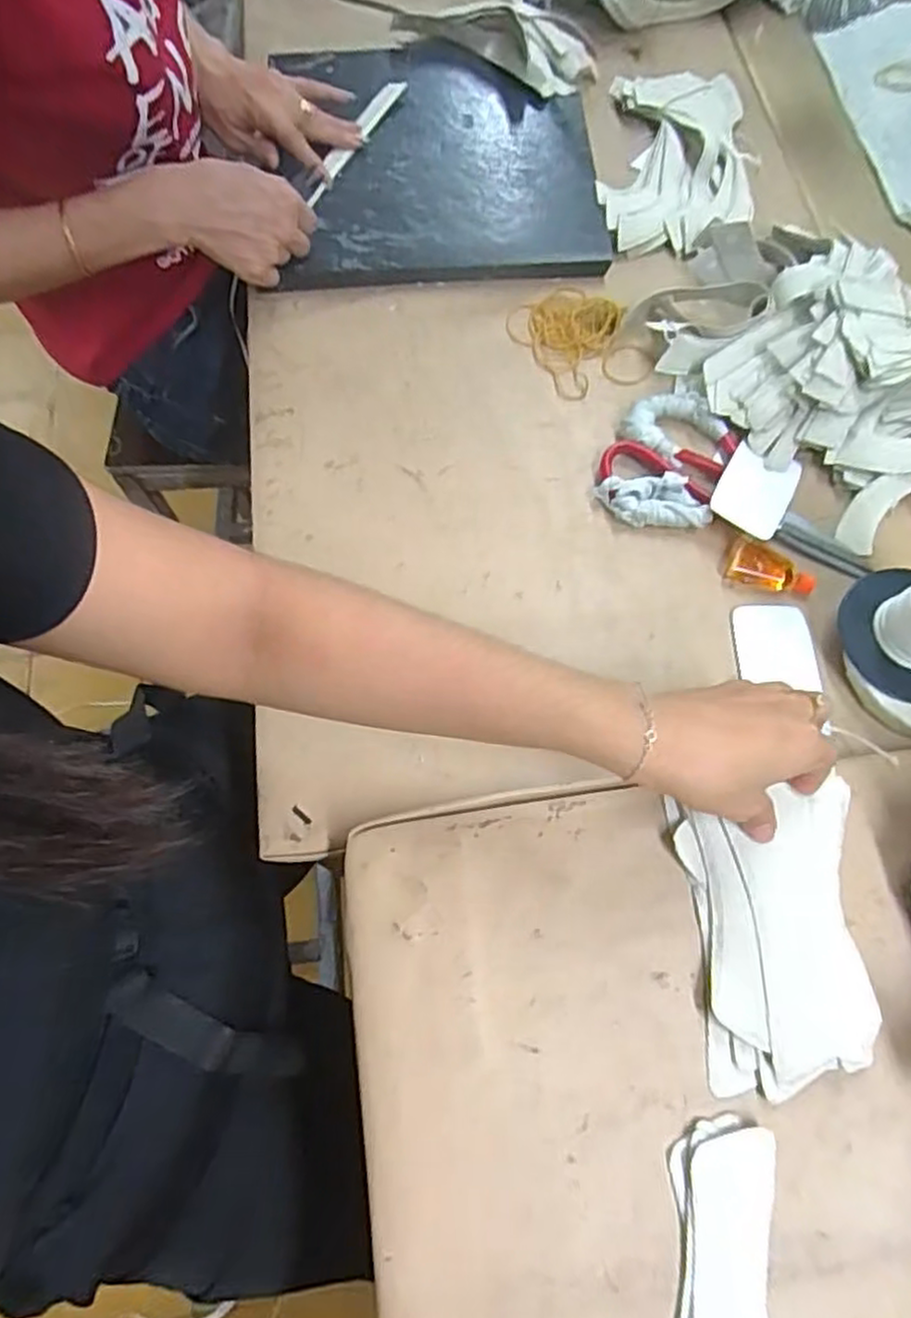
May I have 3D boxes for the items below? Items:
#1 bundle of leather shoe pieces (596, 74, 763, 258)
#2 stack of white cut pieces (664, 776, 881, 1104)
[{"bbox_3d":[0.209,-0.482,0.667,0.130,0.028,0.248,6,67,3],"label":"bundle of leather shoe pieces"},{"bbox_3d":[0.181,0.153,0.389,0.099,0.018,0.151,-2,67,0],"label":"stack of white cut pieces"}]

